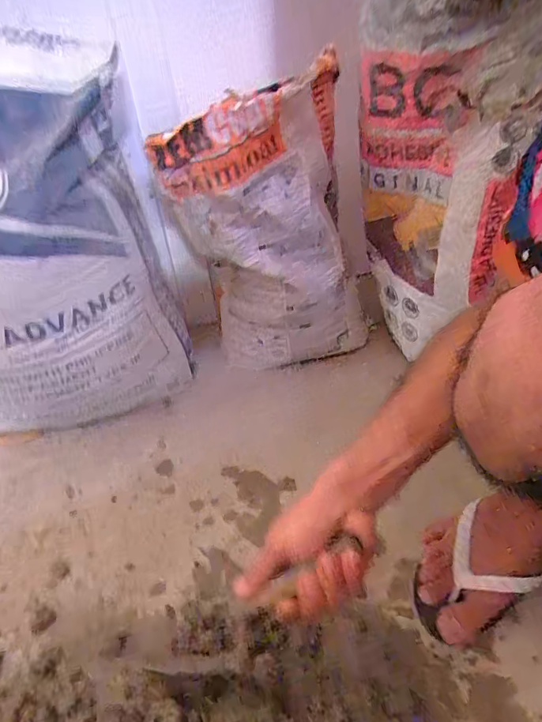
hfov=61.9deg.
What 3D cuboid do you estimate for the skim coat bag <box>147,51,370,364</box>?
[{"bbox_3d":[0.010,-0.163,0.659,0.274,0.402,0.109,-12,46,-5],"label":"skim coat bag"}]

